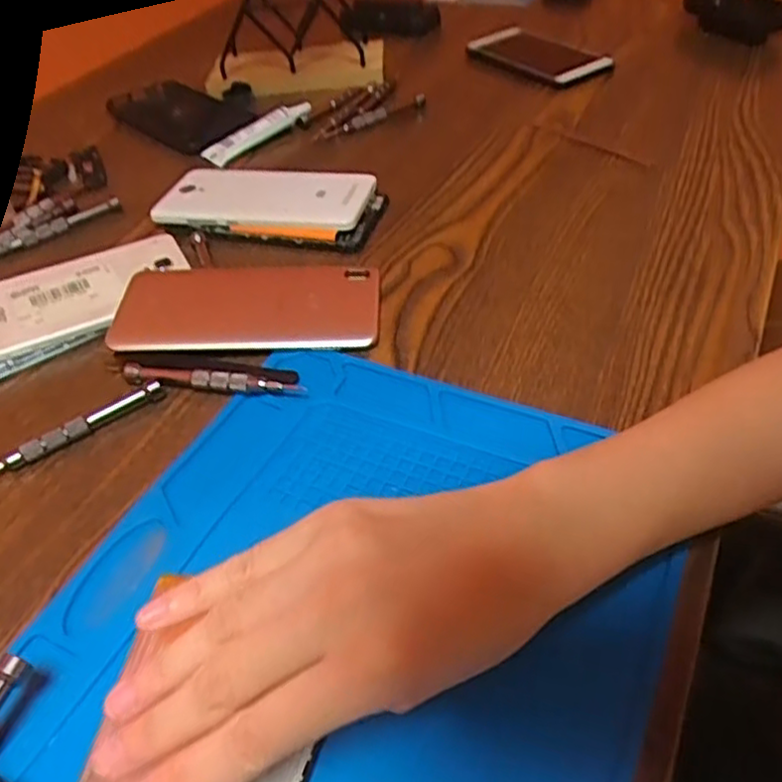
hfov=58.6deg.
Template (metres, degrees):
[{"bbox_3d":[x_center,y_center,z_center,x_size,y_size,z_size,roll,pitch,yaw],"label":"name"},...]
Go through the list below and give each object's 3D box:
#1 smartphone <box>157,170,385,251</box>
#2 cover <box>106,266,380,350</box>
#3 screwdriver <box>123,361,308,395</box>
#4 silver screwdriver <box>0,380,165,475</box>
[{"bbox_3d":[-0.087,-0.136,0.499,0.157,0.016,0.075,9,47,15],"label":"smartphone"},{"bbox_3d":[-0.085,-0.050,0.413,0.152,0.014,0.073,-3,45,3],"label":"cover"},{"bbox_3d":[-0.097,-0.006,0.373,0.104,0.009,0.012,6,46,11],"label":"screwdriver"},{"bbox_3d":[-0.166,0.022,0.357,0.102,0.012,0.010,-30,50,-22],"label":"silver screwdriver"}]

